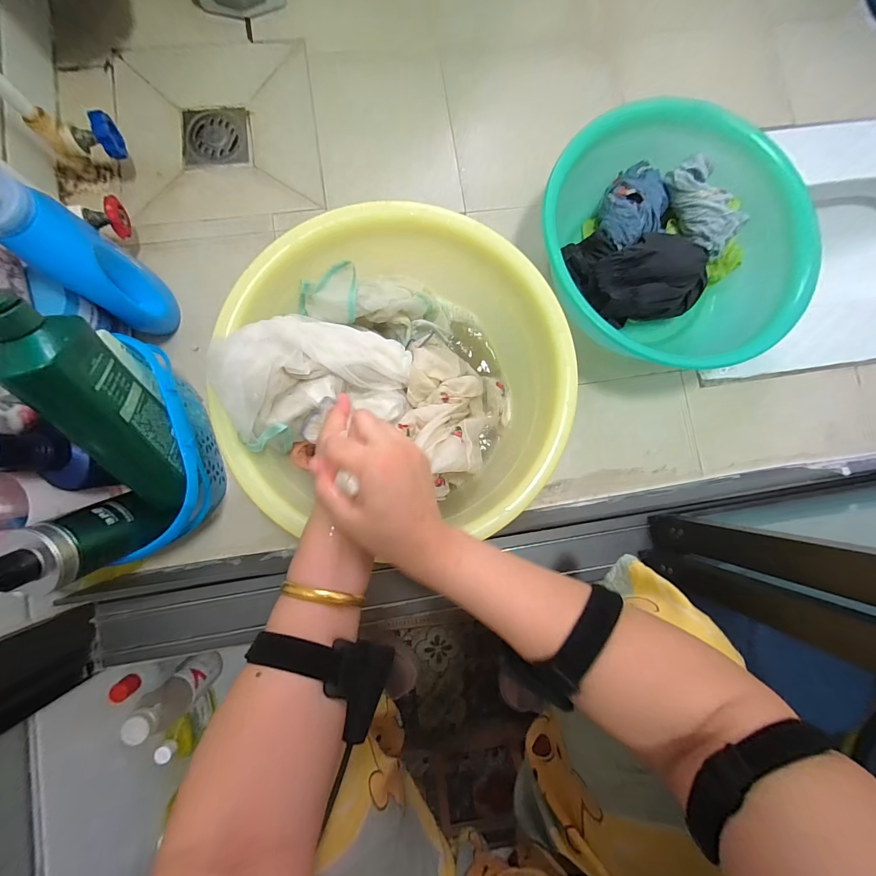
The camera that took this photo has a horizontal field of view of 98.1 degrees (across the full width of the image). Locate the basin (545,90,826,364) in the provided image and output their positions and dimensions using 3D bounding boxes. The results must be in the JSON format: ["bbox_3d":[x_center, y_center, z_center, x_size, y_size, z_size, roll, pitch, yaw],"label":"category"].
[{"bbox_3d":[0.318,-0.286,0.554,0.351,0.125,0.328,0,86,-2],"label":"basin"}]

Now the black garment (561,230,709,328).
[{"bbox_3d":[0.290,-0.246,0.547,0.162,0.083,0.148,-16,87,-3],"label":"black garment"}]

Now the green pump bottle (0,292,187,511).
[{"bbox_3d":[-0.318,-0.043,0.347,0.051,0.263,0.065,-13,43,-3],"label":"green pump bottle"}]

